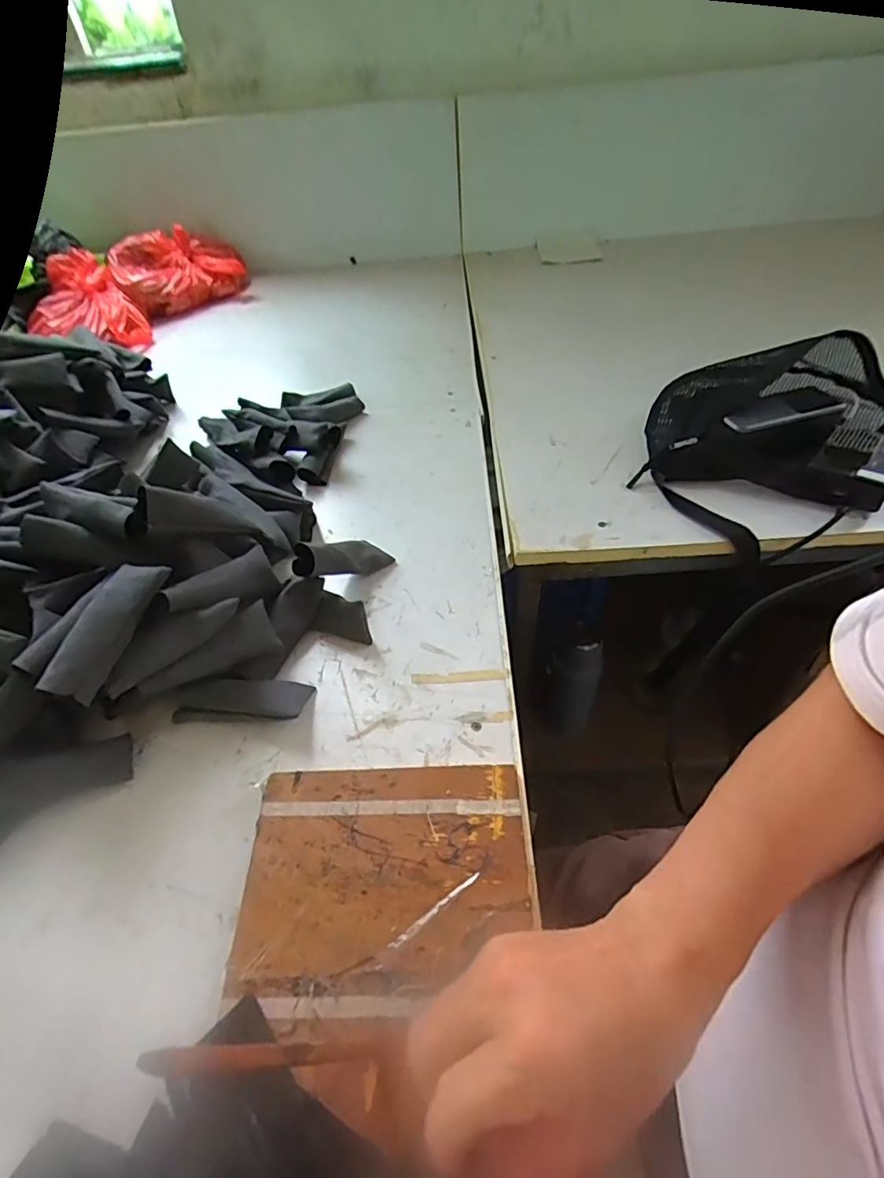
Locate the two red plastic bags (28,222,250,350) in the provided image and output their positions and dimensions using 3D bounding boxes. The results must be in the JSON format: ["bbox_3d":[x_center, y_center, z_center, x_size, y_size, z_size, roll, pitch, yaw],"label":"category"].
[{"bbox_3d":[-0.526,-0.520,0.929,0.185,0.102,0.357,22,54,23],"label":"two red plastic bags"}]

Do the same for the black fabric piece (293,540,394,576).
[{"bbox_3d":[-0.090,-0.029,0.495,0.031,0.026,0.104,32,22,28],"label":"black fabric piece"}]

